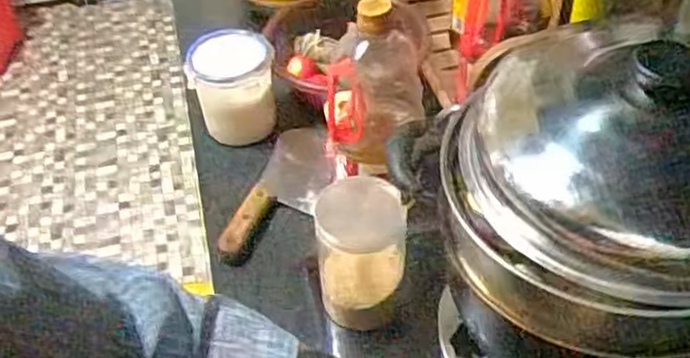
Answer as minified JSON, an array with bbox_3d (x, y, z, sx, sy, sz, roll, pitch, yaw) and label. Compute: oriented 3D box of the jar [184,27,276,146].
[{"bbox_3d":[-0.139,-0.115,0.899,0.099,0.115,0.105,-8,47,-3],"label":"jar"}]

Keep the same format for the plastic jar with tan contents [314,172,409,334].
[{"bbox_3d":[0.016,0.074,0.682,0.079,0.142,0.073,-2,47,2],"label":"plastic jar with tan contents"}]

